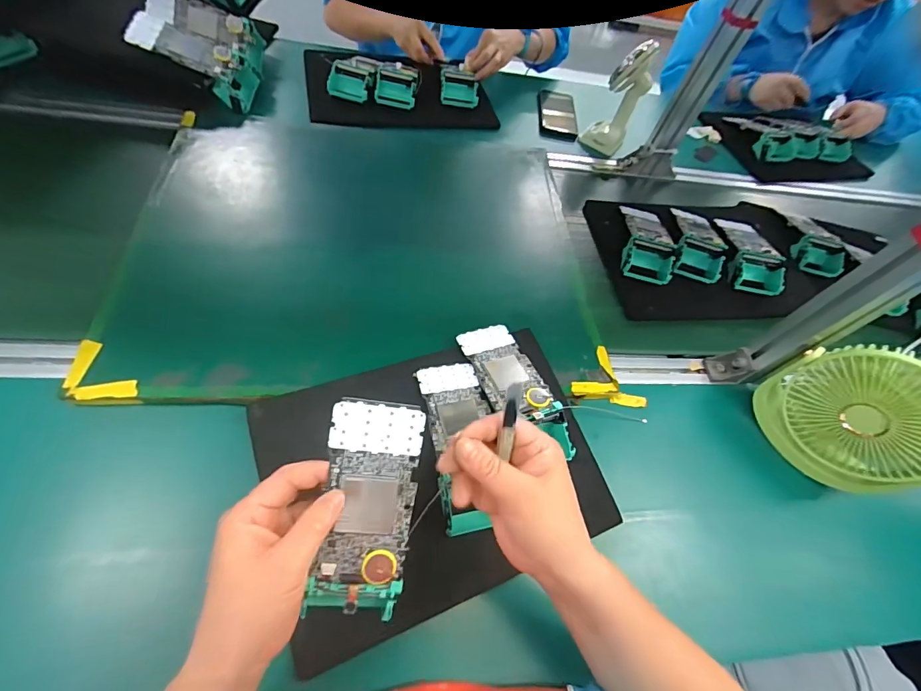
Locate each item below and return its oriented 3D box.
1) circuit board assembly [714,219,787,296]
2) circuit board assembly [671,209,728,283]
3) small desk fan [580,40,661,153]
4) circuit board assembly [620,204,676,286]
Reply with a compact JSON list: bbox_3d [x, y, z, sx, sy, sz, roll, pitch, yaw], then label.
[{"bbox_3d":[0.472,-0.157,0.682,0.073,0.046,0.172,13,50,5],"label":"circuit board assembly"},{"bbox_3d":[0.384,-0.172,0.677,0.075,0.053,0.176,18,50,9],"label":"circuit board assembly"},{"bbox_3d":[0.288,-0.447,0.768,0.084,0.190,0.072,19,50,10],"label":"small desk fan"},{"bbox_3d":[0.294,-0.176,0.667,0.073,0.051,0.173,10,49,2],"label":"circuit board assembly"}]

